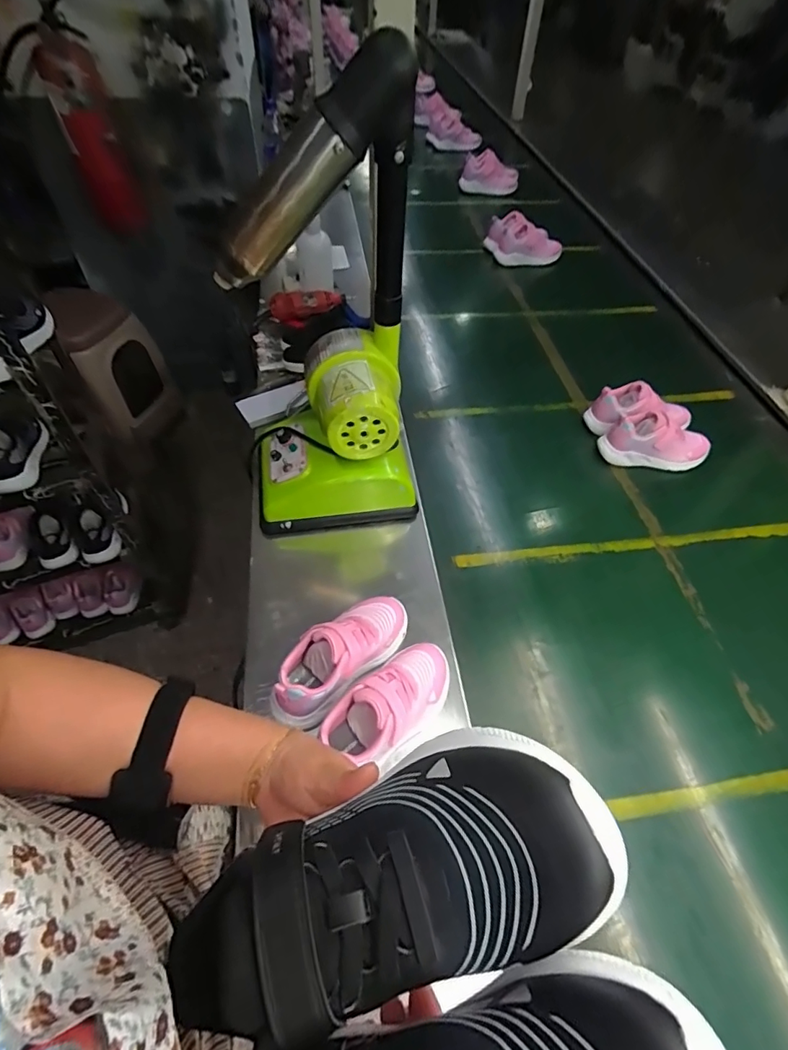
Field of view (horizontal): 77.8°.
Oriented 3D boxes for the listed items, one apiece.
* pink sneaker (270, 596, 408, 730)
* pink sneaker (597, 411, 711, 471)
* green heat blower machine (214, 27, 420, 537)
[{"bbox_3d":[-0.062,0.151,0.581,0.068,0.095,0.197,37,59,23],"label":"pink sneaker"},{"bbox_3d":[0.471,-0.152,0.867,0.184,0.080,0.066,3,52,-1],"label":"pink sneaker"},{"bbox_3d":[-0.094,-0.206,0.613,0.229,0.535,0.174,-6,53,-7],"label":"green heat blower machine"}]

